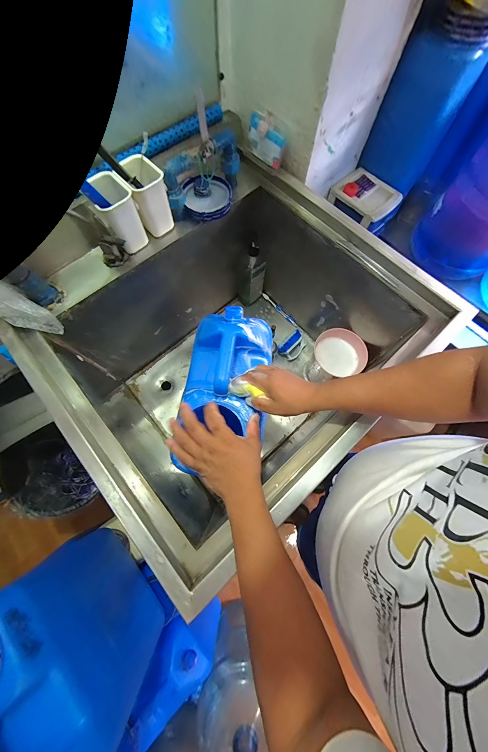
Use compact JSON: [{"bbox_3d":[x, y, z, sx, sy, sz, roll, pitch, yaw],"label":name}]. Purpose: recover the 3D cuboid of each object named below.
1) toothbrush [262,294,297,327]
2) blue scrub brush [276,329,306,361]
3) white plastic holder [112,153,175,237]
[{"bbox_3d":[0.134,-0.250,0.934,0.014,0.017,0.176,-40,76,-13],"label":"toothbrush"},{"bbox_3d":[0.174,-0.106,0.870,0.065,0.054,0.107,41,76,12],"label":"blue scrub brush"},{"bbox_3d":[-0.201,-0.373,0.517,0.071,0.112,0.075,-35,75,-11],"label":"white plastic holder"}]

